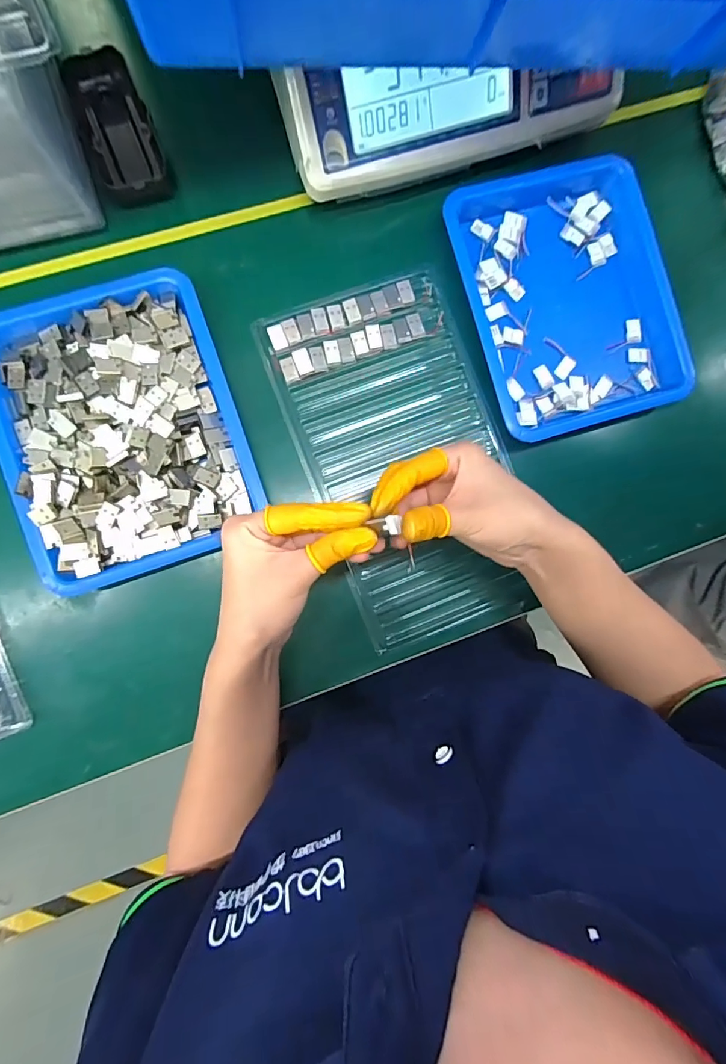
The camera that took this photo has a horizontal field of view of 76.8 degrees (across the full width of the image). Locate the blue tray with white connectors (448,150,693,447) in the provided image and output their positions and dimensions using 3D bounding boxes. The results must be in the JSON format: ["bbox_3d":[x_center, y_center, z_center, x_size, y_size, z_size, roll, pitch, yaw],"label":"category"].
[{"bbox_3d":[0.173,-0.199,0.389,0.169,0.027,0.217,-16,90,-6],"label":"blue tray with white connectors"}]

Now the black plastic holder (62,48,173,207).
[{"bbox_3d":[-0.194,-0.321,0.364,0.052,0.021,0.099,-18,101,-7],"label":"black plastic holder"}]

